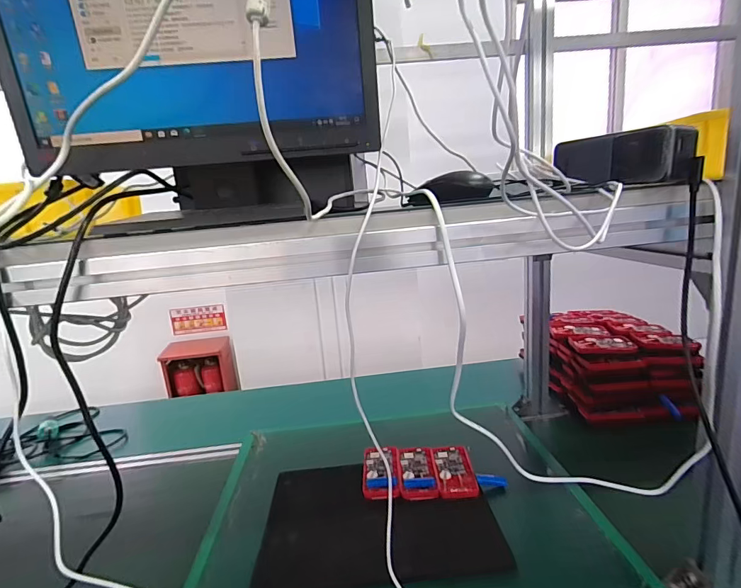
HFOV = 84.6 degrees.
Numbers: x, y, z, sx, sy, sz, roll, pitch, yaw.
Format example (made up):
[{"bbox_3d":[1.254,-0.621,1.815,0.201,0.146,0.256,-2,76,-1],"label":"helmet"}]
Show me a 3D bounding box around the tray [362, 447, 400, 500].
[{"bbox_3d":[0.018,0.310,0.717,0.062,0.013,0.124,-5,12,2],"label":"tray"}]

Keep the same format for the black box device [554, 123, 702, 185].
[{"bbox_3d":[0.270,-0.147,0.444,0.055,0.051,0.135,-10,13,-22],"label":"black box device"}]

